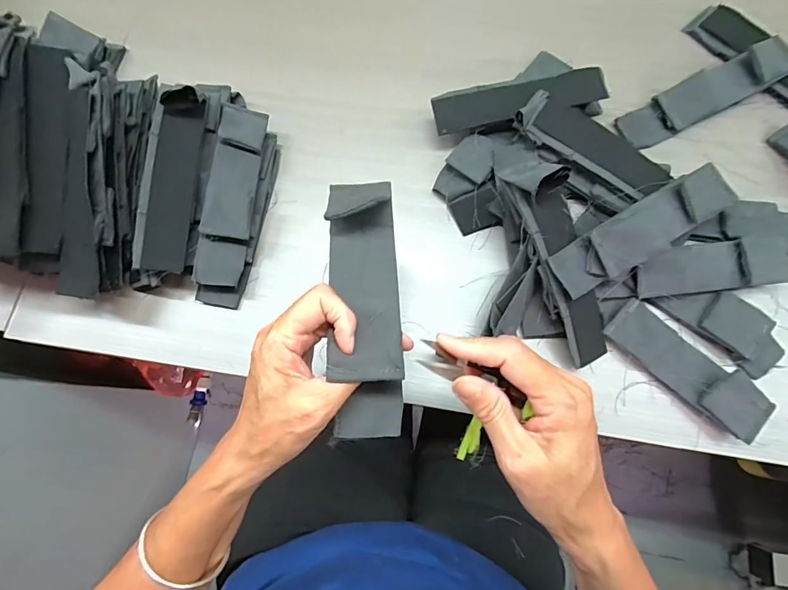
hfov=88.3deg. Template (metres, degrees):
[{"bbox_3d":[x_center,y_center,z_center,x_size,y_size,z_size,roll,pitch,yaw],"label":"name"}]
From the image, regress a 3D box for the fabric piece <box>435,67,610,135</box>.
[{"bbox_3d":[0.136,-0.214,0.436,0.185,0.015,0.050,-15,84,2],"label":"fabric piece"}]

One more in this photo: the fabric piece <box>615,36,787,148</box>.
[{"bbox_3d":[0.345,-0.222,0.446,0.194,0.030,0.050,-25,76,-5],"label":"fabric piece"}]

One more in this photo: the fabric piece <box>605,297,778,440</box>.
[{"bbox_3d":[0.274,0.066,0.378,0.148,0.011,0.051,42,83,14],"label":"fabric piece"}]

